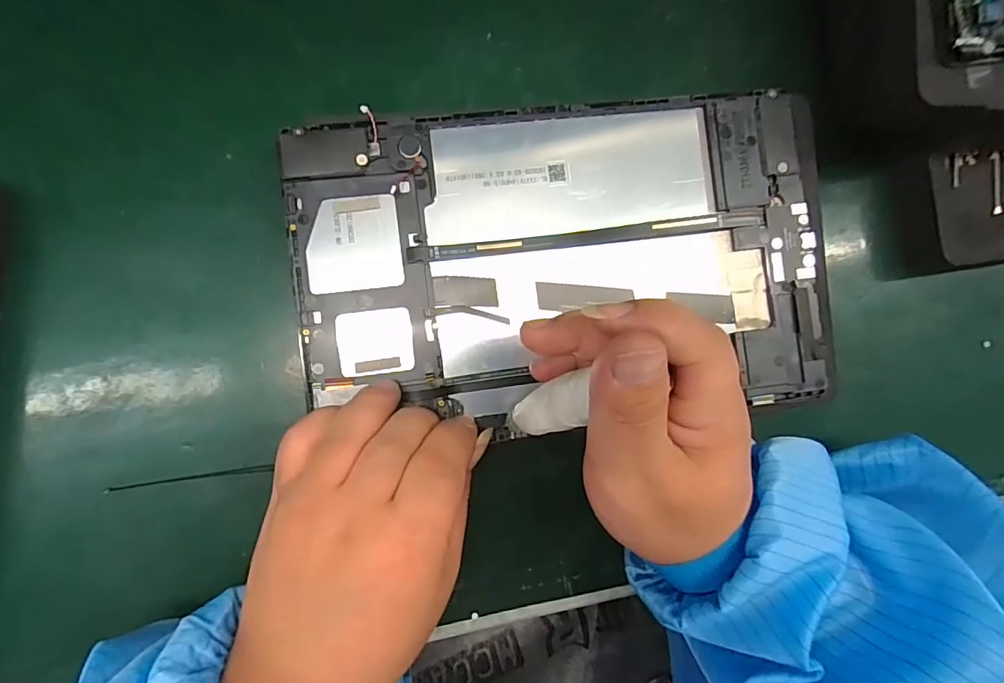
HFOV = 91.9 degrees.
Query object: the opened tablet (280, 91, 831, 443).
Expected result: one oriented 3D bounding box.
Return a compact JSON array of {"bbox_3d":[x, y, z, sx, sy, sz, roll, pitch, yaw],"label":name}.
[{"bbox_3d":[0.031,-0.038,0.224,0.242,0.007,0.140,-5,90,-5],"label":"opened tablet"}]

